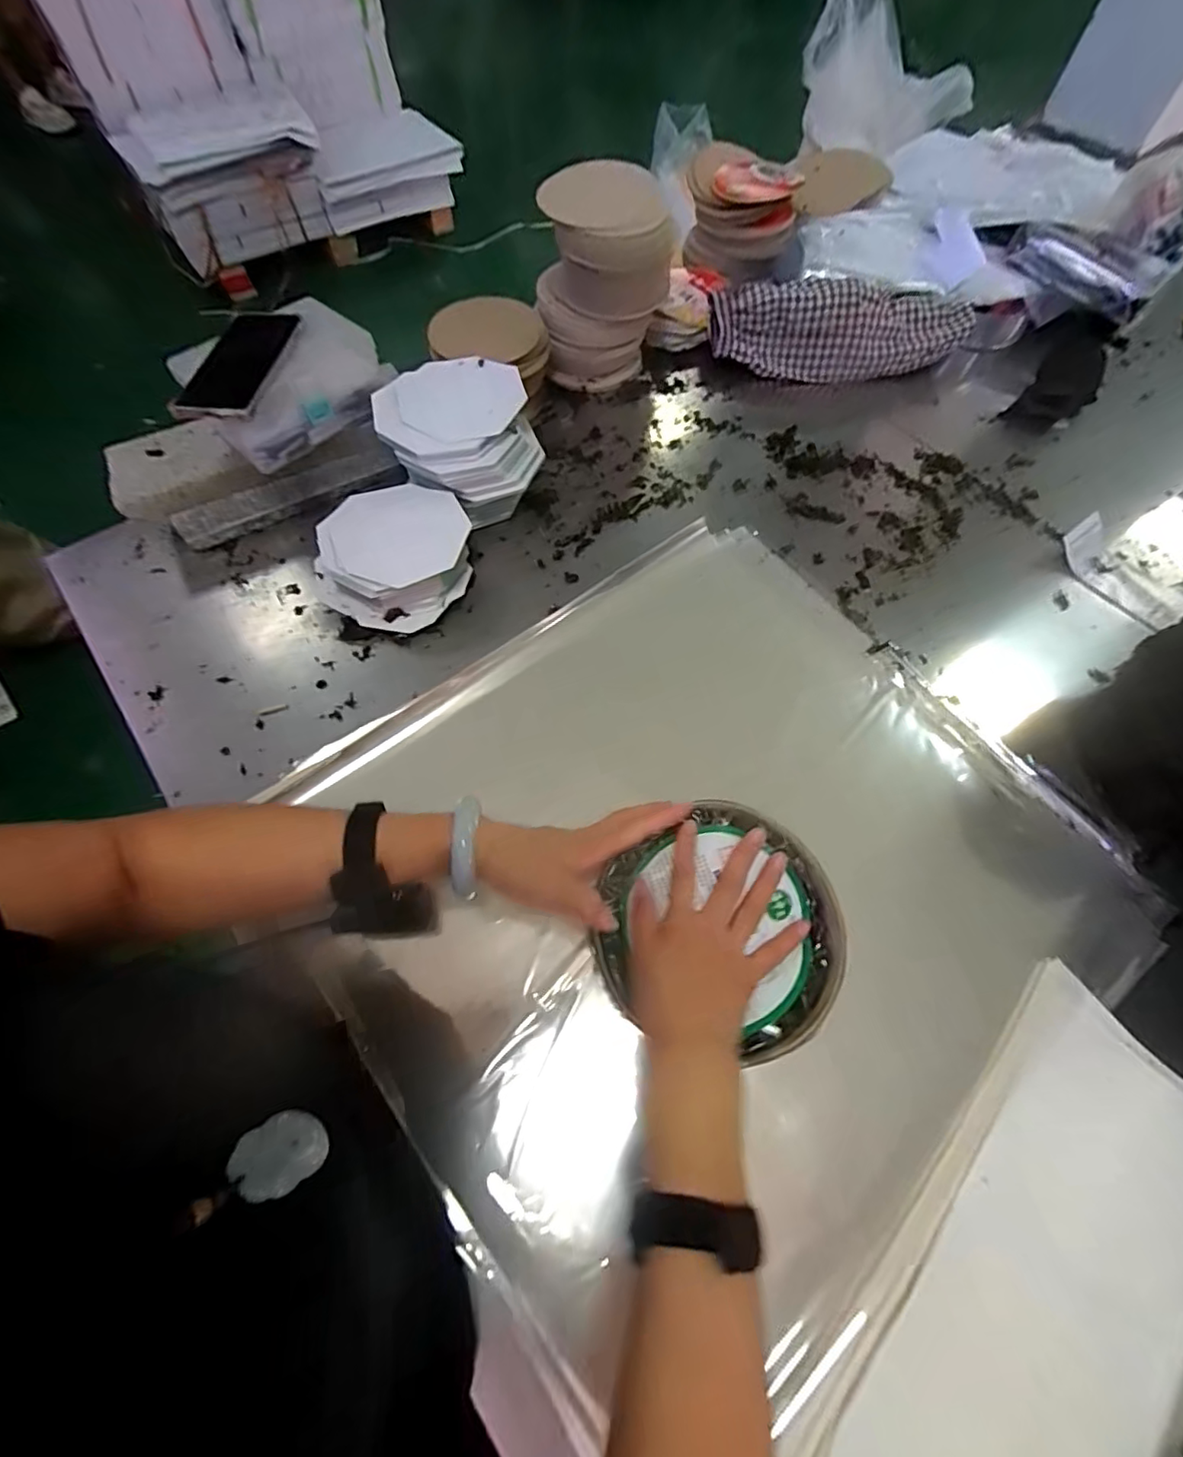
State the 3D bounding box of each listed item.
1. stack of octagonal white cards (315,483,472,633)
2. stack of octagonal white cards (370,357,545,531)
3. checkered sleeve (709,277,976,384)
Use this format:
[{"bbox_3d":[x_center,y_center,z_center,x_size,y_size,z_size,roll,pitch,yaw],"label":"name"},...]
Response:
[{"bbox_3d":[-0.219,-0.195,0.627,0.165,0.067,0.162,30,68,14],"label":"stack of octagonal white cards"},{"bbox_3d":[-0.152,-0.331,0.663,0.169,0.109,0.159,-20,66,-9],"label":"stack of octagonal white cards"},{"bbox_3d":[0.356,-0.568,0.802,0.367,0.089,0.079,2,64,1],"label":"checkered sleeve"}]

